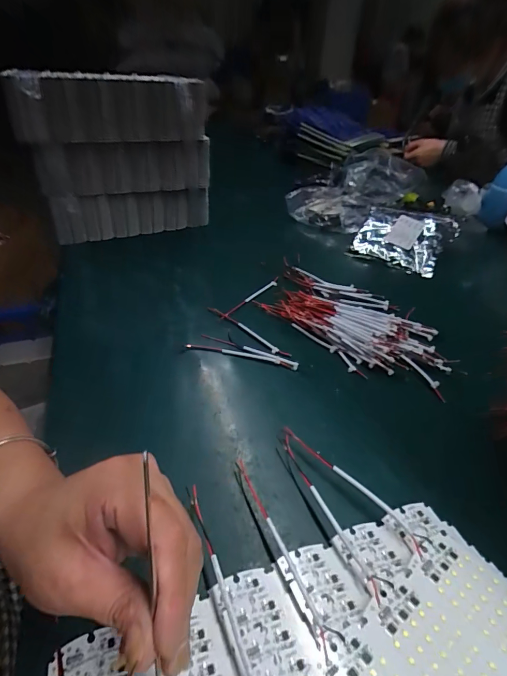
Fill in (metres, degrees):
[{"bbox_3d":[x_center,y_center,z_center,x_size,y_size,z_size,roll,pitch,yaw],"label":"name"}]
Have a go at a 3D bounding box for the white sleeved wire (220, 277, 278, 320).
[{"bbox_3d":[-0.003,-0.065,0.559,0.010,0.006,0.142,27,46,28],"label":"white sleeved wire"}]

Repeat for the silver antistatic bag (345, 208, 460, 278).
[{"bbox_3d":[0.289,-0.194,0.700,0.163,0.019,0.145,25,71,24],"label":"silver antistatic bag"}]

